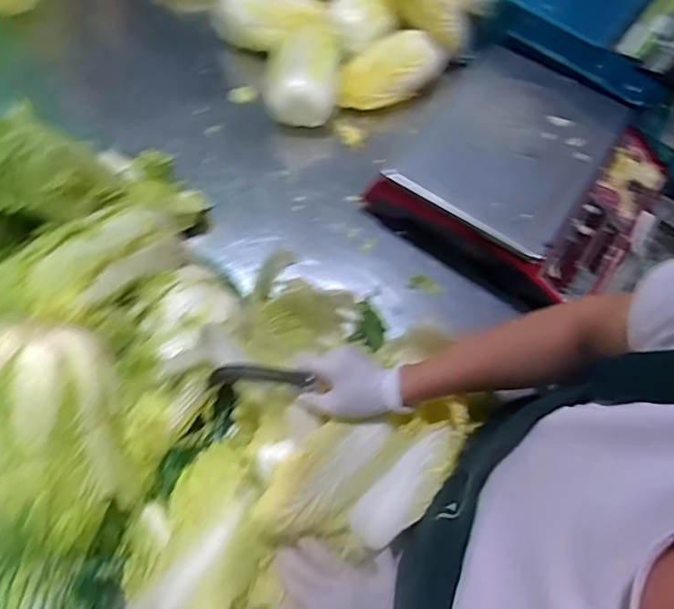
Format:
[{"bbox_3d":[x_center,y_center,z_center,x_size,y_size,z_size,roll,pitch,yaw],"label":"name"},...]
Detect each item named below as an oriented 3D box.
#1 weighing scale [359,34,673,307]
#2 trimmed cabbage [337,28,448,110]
[{"bbox_3d":[0.260,-0.173,0.753,0.324,0.125,0.299,34,69,12],"label":"weighing scale"},{"bbox_3d":[0.086,-0.368,0.844,0.181,0.066,0.076,-20,68,-11],"label":"trimmed cabbage"}]

